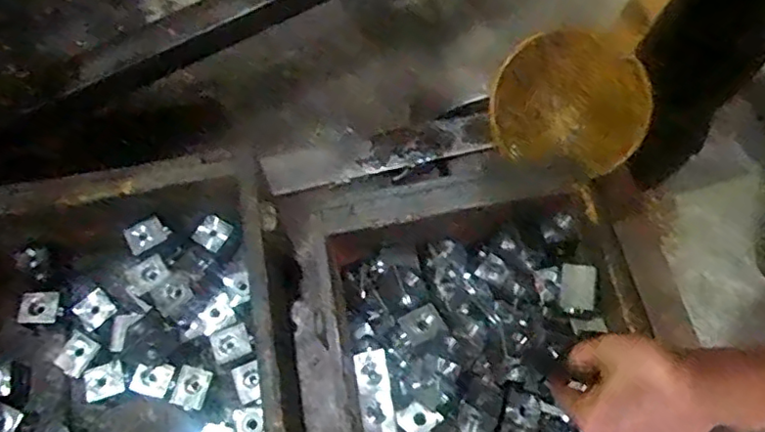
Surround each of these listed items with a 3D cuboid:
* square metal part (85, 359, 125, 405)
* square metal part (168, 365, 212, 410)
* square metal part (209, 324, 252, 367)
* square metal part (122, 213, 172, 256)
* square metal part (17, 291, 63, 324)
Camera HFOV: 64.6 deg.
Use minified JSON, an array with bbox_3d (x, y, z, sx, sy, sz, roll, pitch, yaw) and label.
[{"bbox_3d":[-0.250,0.149,0.545,0.034,0.011,0.028,-20,68,-6],"label":"square metal part"},{"bbox_3d":[-0.173,0.155,0.547,0.029,0.004,0.035,18,78,0],"label":"square metal part"},{"bbox_3d":[-0.140,0.118,0.559,0.036,0.004,0.029,-22,84,-3],"label":"square metal part"},{"bbox_3d":[-0.223,0.017,0.570,0.037,0.010,0.028,-30,111,-6],"label":"square metal part"},{"bbox_3d":[-0.324,0.087,0.572,0.036,0.013,0.028,-5,67,0],"label":"square metal part"}]

